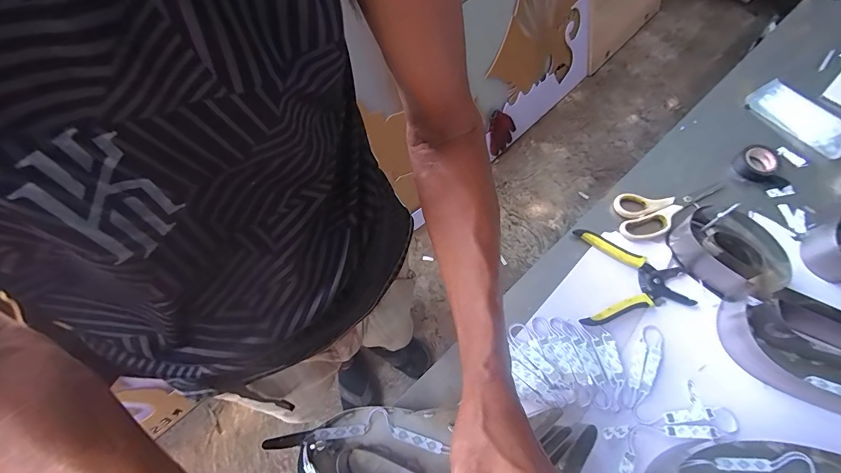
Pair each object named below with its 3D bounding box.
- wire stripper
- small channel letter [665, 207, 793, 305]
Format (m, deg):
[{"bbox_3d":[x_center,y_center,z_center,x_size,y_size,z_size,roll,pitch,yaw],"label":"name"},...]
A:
[{"bbox_3d":[0.285,0.052,0.525,0.145,0.014,0.134,0,66,0],"label":"wire stripper"},{"bbox_3d":[0.420,0.018,0.519,0.115,0.049,0.135,-27,68,-11],"label":"small channel letter"}]

